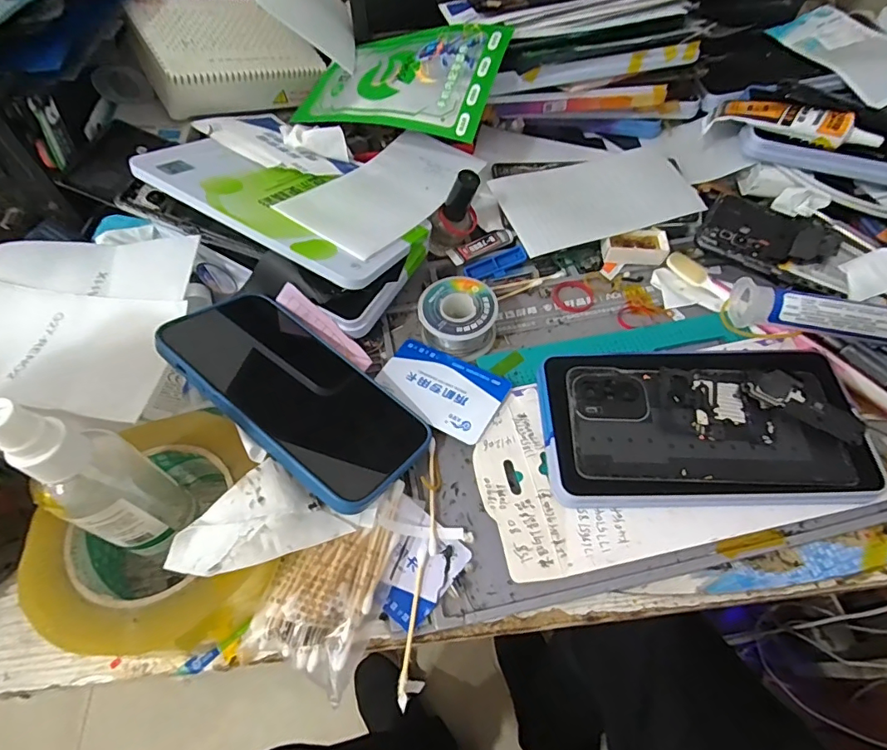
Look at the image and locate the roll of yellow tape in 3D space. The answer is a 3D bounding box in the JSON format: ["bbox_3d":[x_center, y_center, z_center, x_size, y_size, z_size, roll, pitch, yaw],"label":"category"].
[{"bbox_3d":[-0.149,0.088,0.261,0.114,0.049,0.112,0,57,0],"label":"roll of yellow tape"}]

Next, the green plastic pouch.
[{"bbox_3d":[-0.036,-0.240,0.392,0.164,0.015,0.096,17,79,24],"label":"green plastic pouch"}]

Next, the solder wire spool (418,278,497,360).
[{"bbox_3d":[0.010,-0.039,0.344,0.053,0.032,0.051,0,57,0],"label":"solder wire spool"}]

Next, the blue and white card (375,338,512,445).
[{"bbox_3d":[-0.003,0.009,0.326,0.084,0.004,0.055,23,60,21],"label":"blue and white card"}]

